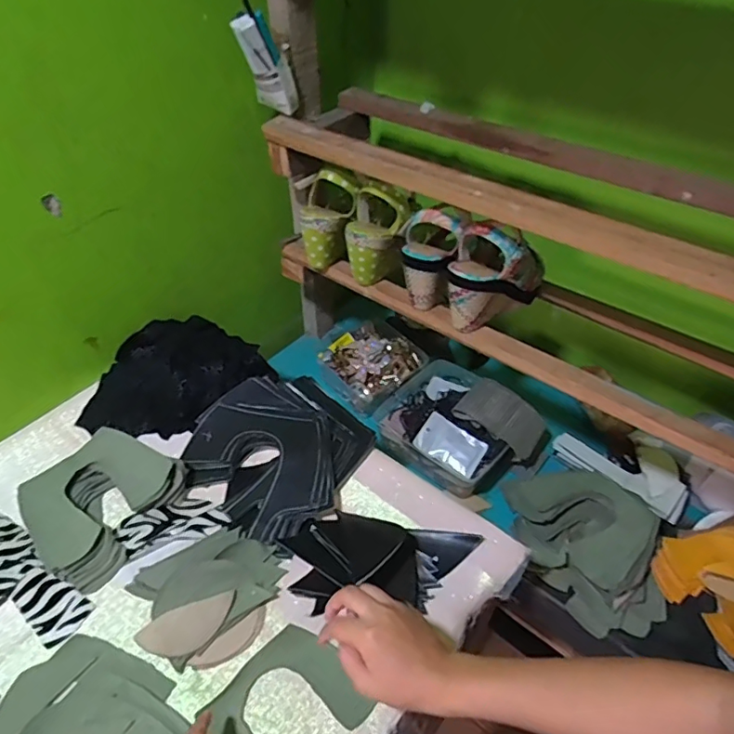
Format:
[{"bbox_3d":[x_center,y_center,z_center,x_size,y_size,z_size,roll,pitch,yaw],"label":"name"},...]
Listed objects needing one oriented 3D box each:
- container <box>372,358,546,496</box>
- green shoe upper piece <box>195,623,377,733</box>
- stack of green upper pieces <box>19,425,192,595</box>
[{"bbox_3d":[0.144,0.082,0.839,0.229,0.073,0.189,35,53,30],"label":"container"},{"bbox_3d":[-0.073,0.322,0.502,0.121,0.014,0.119,31,51,26],"label":"green shoe upper piece"},{"bbox_3d":[-0.324,0.155,0.628,0.154,0.043,0.160,20,47,17],"label":"stack of green upper pieces"}]

